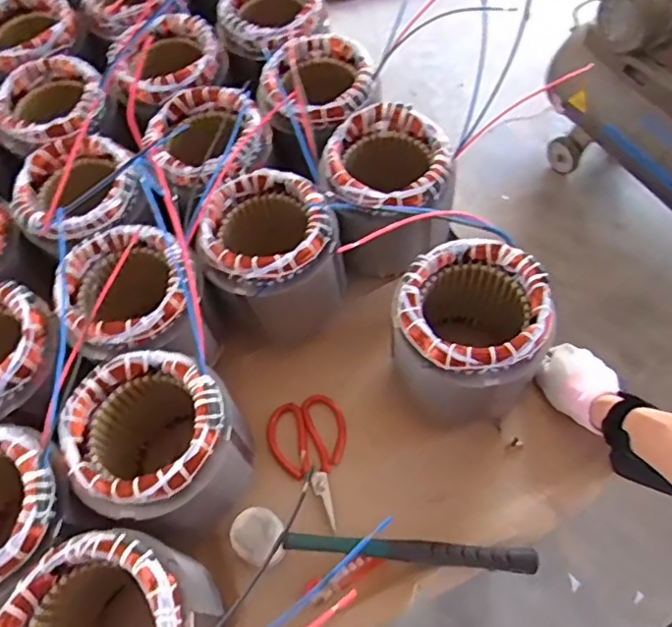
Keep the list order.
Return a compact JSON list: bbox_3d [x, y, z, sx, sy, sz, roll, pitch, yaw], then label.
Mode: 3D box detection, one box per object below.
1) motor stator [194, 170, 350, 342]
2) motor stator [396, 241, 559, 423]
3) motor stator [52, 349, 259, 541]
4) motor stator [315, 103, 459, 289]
[{"bbox_3d":[-0.072,-0.053,0.675,0.141,0.174,0.138,-1,60,2],"label":"motor stator"},{"bbox_3d":[0.138,0.027,0.602,0.134,0.158,0.138,-1,60,2],"label":"motor stator"},{"bbox_3d":[-0.169,0.130,0.561,0.149,0.125,0.143,-1,60,2],"label":"motor stator"},{"bbox_3d":[0.060,-0.131,0.707,0.140,0.180,0.146,-1,60,2],"label":"motor stator"}]

